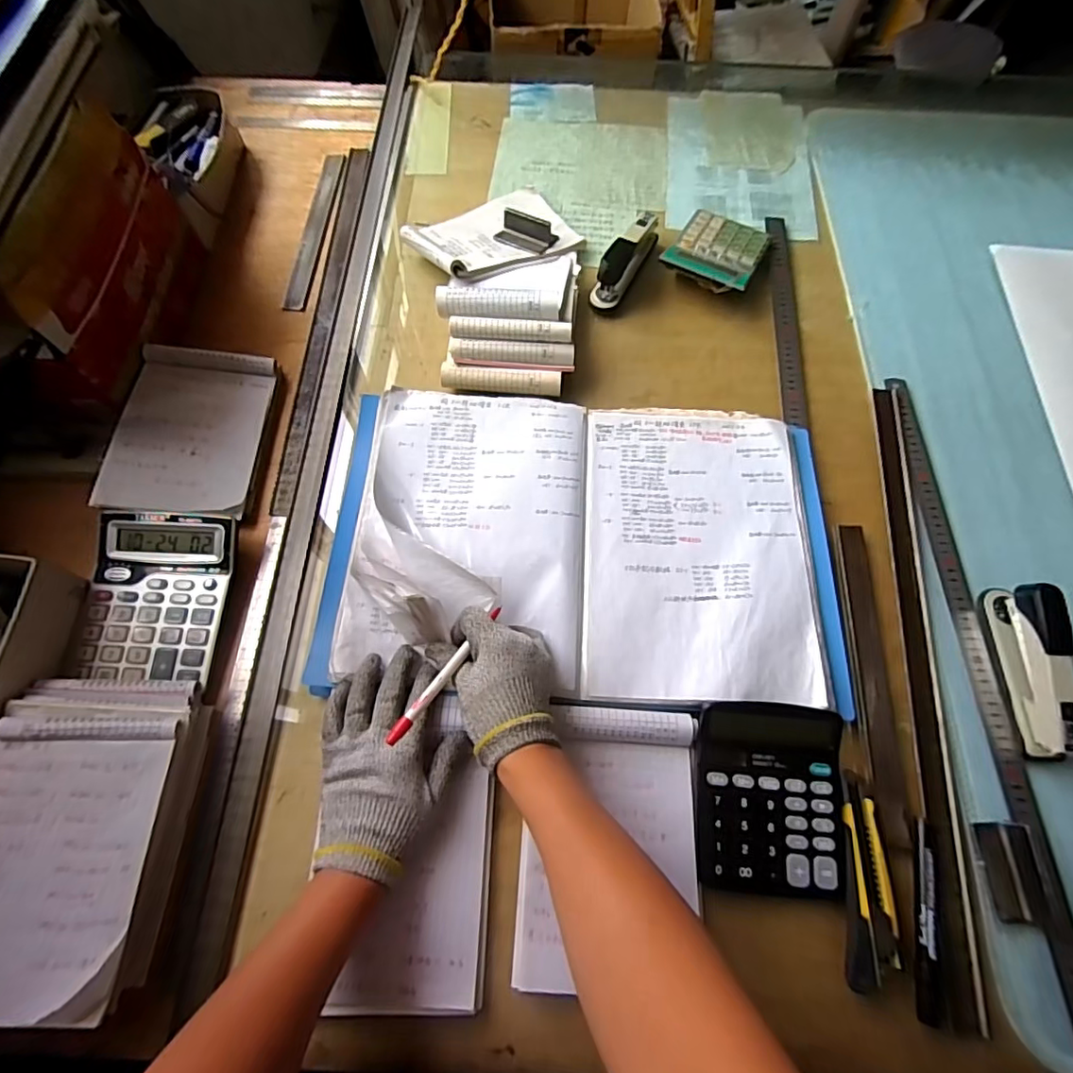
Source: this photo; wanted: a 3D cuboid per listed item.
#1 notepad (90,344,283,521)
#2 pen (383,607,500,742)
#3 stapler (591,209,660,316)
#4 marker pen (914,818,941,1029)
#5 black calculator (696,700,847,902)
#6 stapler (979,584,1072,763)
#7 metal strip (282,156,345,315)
[{"bbox_3d":[-0.361,-0.114,0.571,0.139,0.019,0.193,8,64,-12],"label":"notepad"},{"bbox_3d":[-0.068,0.105,0.438,0.008,0.012,0.135,31,57,12],"label":"pen"},{"bbox_3d":[0.114,-0.348,0.680,0.032,0.056,0.140,29,68,11],"label":"stapler"},{"bbox_3d":[0.304,0.296,0.424,0.016,0.011,0.136,15,66,5],"label":"marker pen"},{"bbox_3d":[0.191,0.211,0.444,0.117,0.032,0.140,3,65,0],"label":"black calculator"},{"bbox_3d":[0.441,0.113,0.478,0.030,0.062,0.149,1,65,-1],"label":"stapler"},{"bbox_3d":[-0.297,-0.419,0.737,0.032,0.006,0.287,2,67,3],"label":"metal strip"}]

